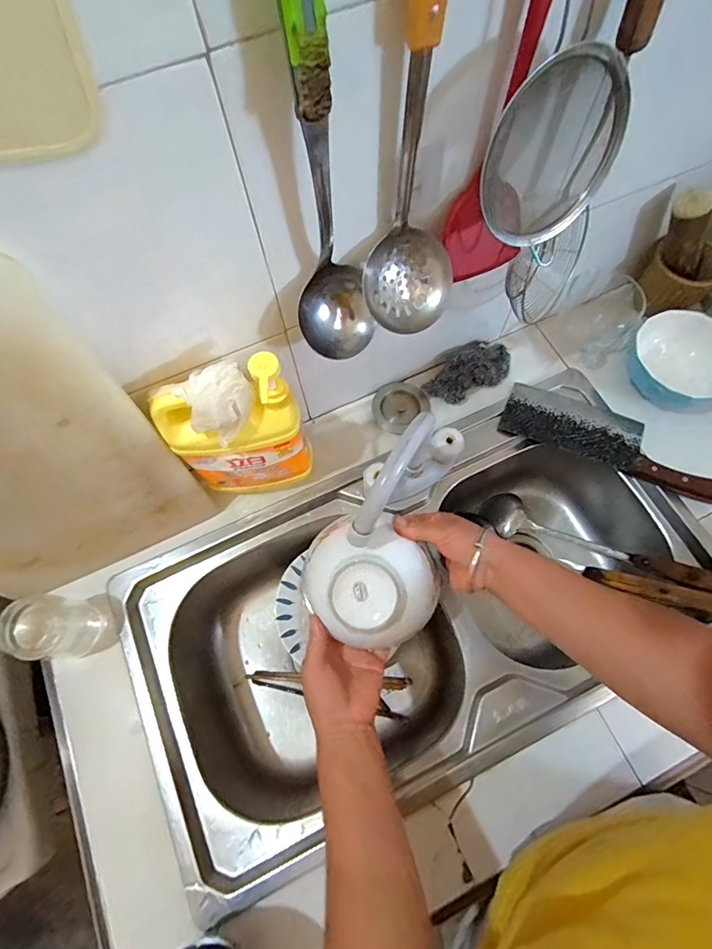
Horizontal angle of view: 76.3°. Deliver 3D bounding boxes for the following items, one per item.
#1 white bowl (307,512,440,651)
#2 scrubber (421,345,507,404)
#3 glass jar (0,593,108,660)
[{"bbox_3d":[0.019,0.105,0.450,0.129,0.079,0.129,0,88,0],"label":"white bowl"},{"bbox_3d":[0.172,-0.154,0.680,0.142,0.035,0.066,-28,70,-10],"label":"scrubber"},{"bbox_3d":[-0.366,0.186,0.552,0.073,0.103,0.070,0,68,1],"label":"glass jar"}]

